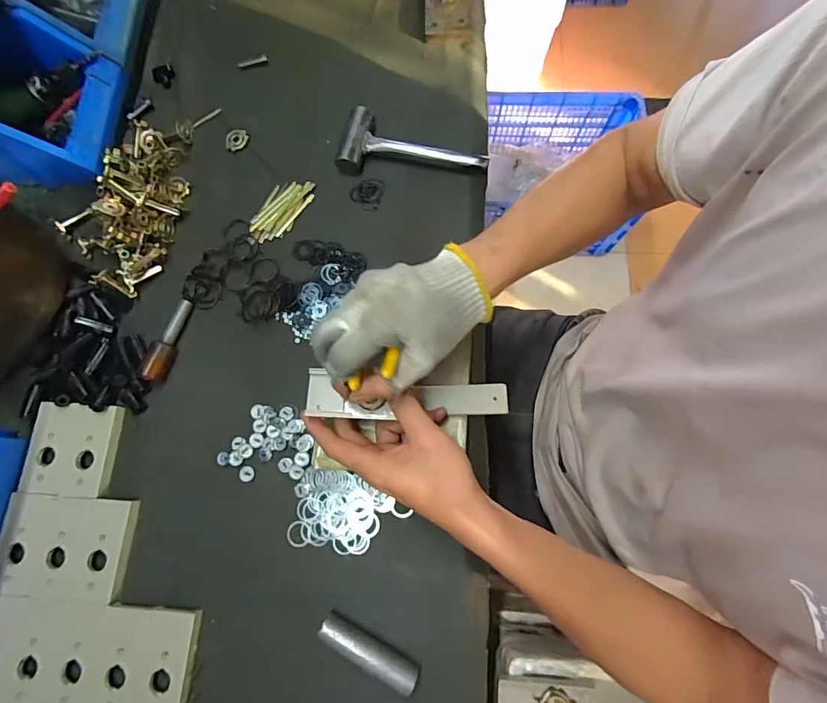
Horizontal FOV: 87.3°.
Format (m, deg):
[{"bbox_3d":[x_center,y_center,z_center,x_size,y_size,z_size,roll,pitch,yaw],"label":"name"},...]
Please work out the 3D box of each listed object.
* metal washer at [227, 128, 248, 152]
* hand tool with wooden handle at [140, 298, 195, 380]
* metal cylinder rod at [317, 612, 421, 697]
[{"bbox_3d":[-0.224,-0.269,0.549,0.026,0.005,0.030,13,76,5],"label":"metal washer"},{"bbox_3d":[-0.268,-0.014,0.471,0.022,0.024,0.094,10,76,5],"label":"hand tool with wooden handle"},{"bbox_3d":[-0.040,0.265,0.383,0.092,0.022,0.021,27,78,9],"label":"metal cylinder rod"}]

